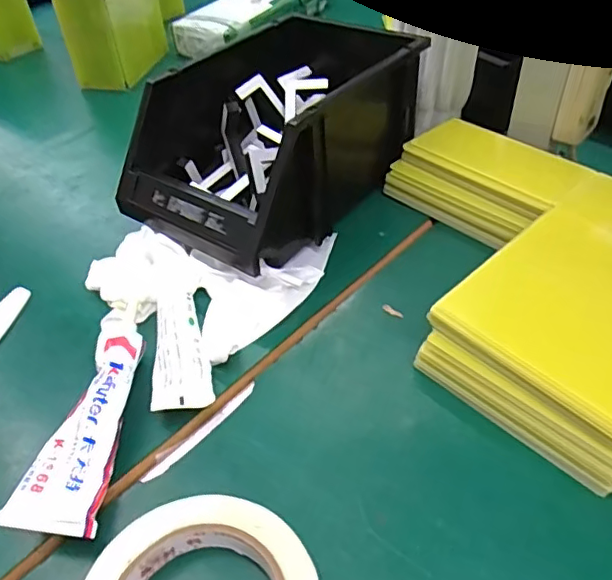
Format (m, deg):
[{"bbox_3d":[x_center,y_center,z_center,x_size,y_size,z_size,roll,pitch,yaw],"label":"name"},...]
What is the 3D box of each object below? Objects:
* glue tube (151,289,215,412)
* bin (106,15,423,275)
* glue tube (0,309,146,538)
[{"bbox_3d":[-0.087,0.037,0.400,0.036,0.014,0.107,-8,44,-6],"label":"glue tube"},{"bbox_3d":[-0.014,-0.142,0.511,0.150,0.113,0.277,29,52,29],"label":"bin"},{"bbox_3d":[-0.131,0.071,0.356,0.047,0.029,0.166,-2,44,1],"label":"glue tube"}]

